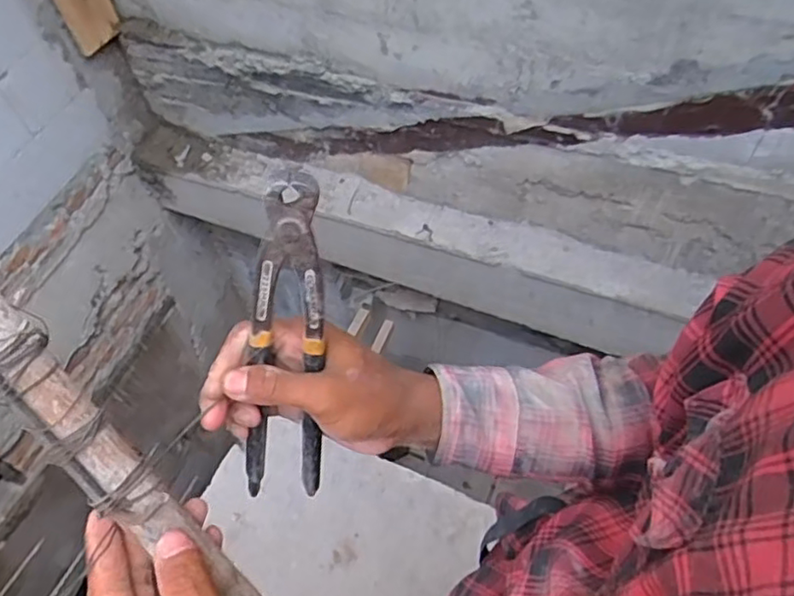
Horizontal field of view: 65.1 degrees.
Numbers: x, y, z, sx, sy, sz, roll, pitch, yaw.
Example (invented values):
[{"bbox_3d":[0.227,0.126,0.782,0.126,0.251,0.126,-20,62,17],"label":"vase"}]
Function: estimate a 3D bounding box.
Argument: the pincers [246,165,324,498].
[{"bbox_3d":[-0.065,0.032,0.361,0.041,0.217,0.020,13,29,11],"label":"pincers"}]

